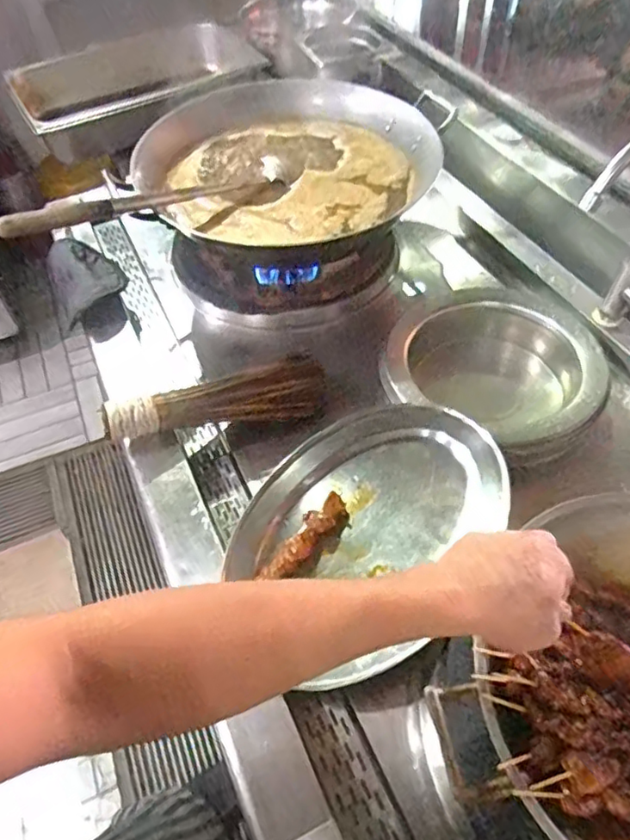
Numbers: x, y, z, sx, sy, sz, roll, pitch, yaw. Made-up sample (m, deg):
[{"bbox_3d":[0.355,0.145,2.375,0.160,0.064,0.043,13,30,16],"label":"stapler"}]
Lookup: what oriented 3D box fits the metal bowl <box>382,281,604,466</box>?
[{"bbox_3d":[0.263,-0.071,0.877,0.289,0.095,0.288,-1,51,1],"label":"metal bowl"}]

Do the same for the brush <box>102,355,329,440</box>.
[{"bbox_3d":[-0.124,-0.022,0.790,0.285,0.082,0.071,-17,52,-11],"label":"brush"}]

